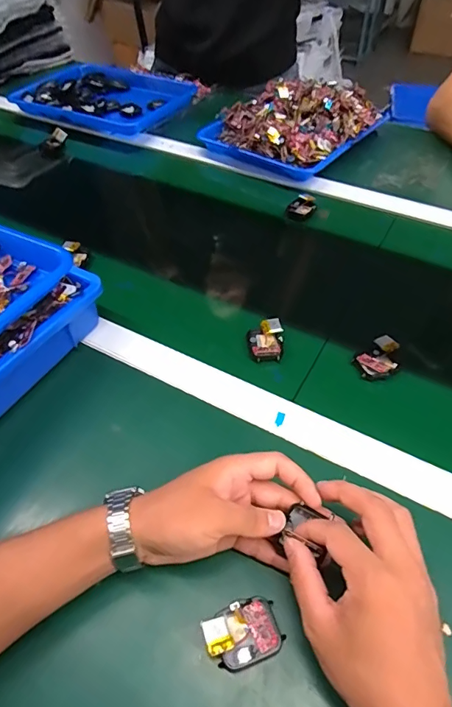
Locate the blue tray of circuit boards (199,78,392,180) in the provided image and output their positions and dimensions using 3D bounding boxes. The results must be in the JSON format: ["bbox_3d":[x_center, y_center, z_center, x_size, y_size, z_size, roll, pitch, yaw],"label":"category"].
[{"bbox_3d":[0.133,-0.432,0.821,0.246,0.092,0.294,34,59,26],"label":"blue tray of circuit boards"}]

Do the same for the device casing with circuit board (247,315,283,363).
[{"bbox_3d":[0.045,-0.016,0.495,0.038,0.013,0.058,-2,50,-1],"label":"device casing with circuit board"}]

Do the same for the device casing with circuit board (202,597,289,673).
[{"bbox_3d":[0.012,0.197,0.308,0.052,0.017,0.037,-15,52,-12],"label":"device casing with circuit board"}]

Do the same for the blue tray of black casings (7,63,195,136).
[{"bbox_3d":[-0.251,-0.553,0.944,0.335,0.051,0.248,18,53,15],"label":"blue tray of black casings"}]

